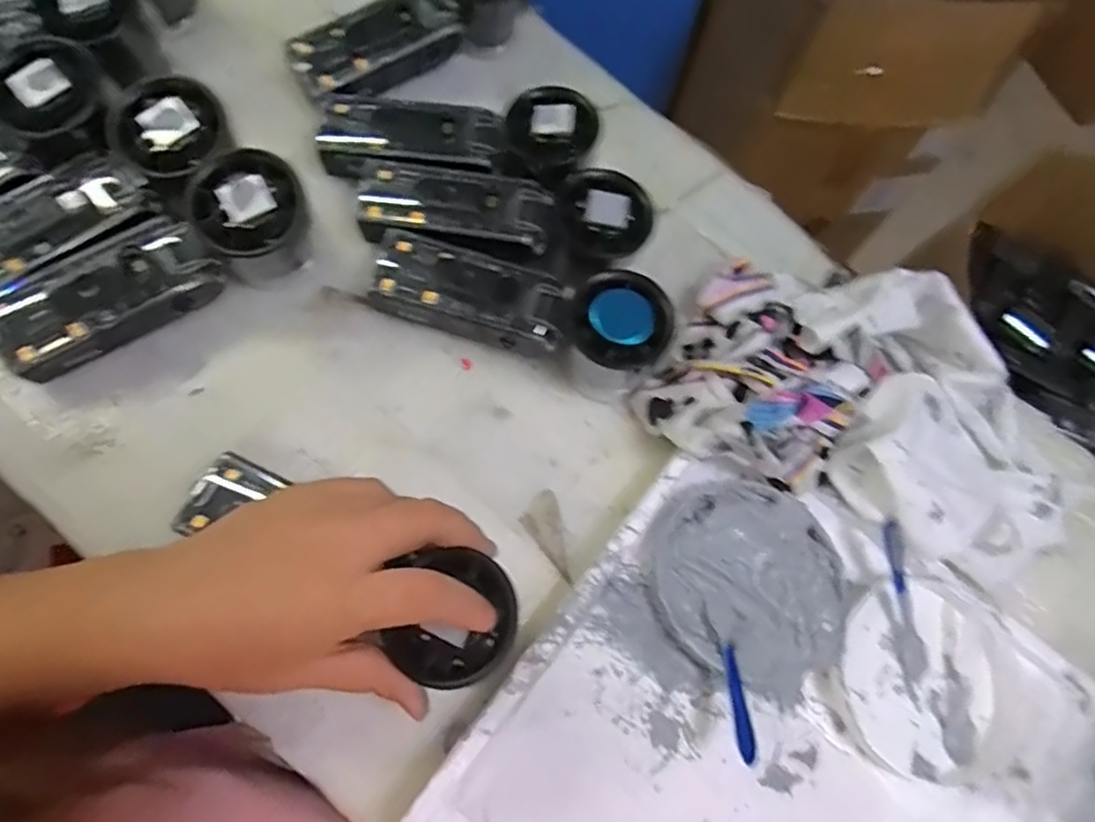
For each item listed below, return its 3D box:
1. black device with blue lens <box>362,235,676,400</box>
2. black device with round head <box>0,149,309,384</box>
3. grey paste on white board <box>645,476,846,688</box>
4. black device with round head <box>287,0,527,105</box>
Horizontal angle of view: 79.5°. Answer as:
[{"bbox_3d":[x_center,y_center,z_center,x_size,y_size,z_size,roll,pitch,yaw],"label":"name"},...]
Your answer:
[{"bbox_3d":[-0.015,-0.058,0.367,0.165,0.038,0.055,14,67,-1],"label":"black device with blue lens"},{"bbox_3d":[-0.205,-0.073,0.348,0.170,0.048,0.054,-30,74,-17],"label":"black device with round head"},{"bbox_3d":[0.107,0.087,0.336,0.099,0.013,0.096,2,68,-6],"label":"grey paste on white board"},{"bbox_3d":[-0.088,-0.251,0.425,0.166,0.055,0.054,-35,76,-18],"label":"black device with round head"}]

